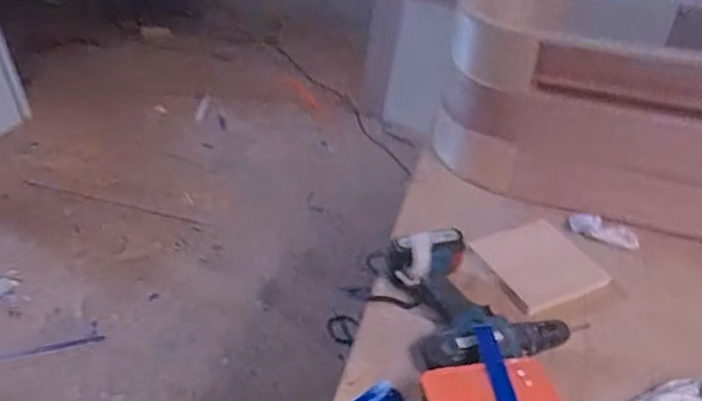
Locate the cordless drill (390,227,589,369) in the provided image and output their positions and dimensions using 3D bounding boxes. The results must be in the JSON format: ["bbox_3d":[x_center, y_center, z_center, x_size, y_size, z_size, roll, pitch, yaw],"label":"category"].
[{"bbox_3d":[0.166,0.132,0.840,0.213,0.075,0.213,-10,39,-16],"label":"cordless drill"}]

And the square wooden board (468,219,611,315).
[{"bbox_3d":[0.288,0.096,0.958,0.163,0.024,0.152,-15,41,-21],"label":"square wooden board"}]

